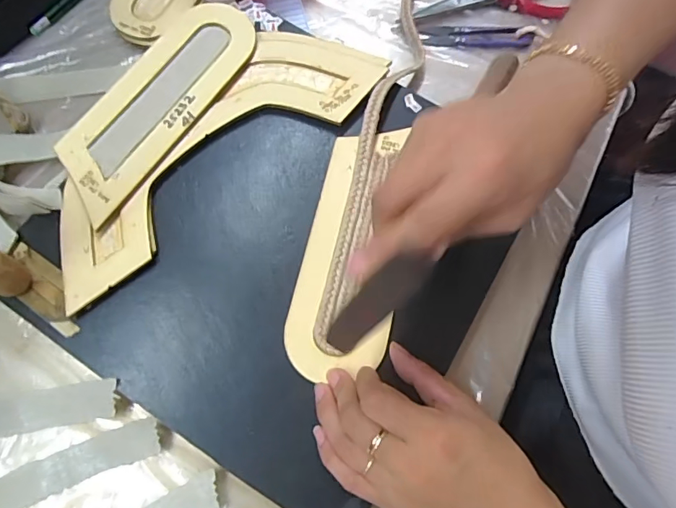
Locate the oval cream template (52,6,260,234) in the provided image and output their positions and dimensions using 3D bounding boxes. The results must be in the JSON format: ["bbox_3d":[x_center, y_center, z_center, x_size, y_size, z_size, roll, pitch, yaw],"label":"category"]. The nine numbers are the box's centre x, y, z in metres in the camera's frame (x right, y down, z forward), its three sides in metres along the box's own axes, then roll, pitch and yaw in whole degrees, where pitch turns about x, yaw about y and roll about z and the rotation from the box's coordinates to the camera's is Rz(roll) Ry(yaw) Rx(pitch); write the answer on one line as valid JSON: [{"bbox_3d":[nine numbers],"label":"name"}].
[{"bbox_3d":[-0.137,-0.118,0.362,0.069,0.007,0.195,31,75,8],"label":"oval cream template"}]

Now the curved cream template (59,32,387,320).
[{"bbox_3d":[-0.094,-0.078,0.352,0.279,0.006,0.095,-43,75,-13],"label":"curved cream template"}]

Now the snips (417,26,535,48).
[{"bbox_3d":[0.123,-0.195,0.422,0.095,0.010,0.021,1,73,-1],"label":"snips"}]

